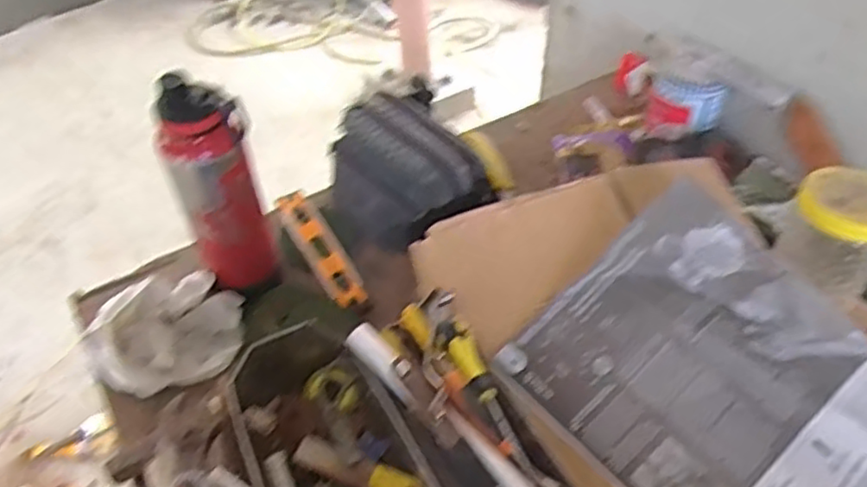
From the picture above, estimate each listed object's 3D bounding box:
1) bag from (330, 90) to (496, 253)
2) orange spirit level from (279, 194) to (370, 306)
[{"bbox_3d":[-0.043,-0.097,0.920,0.202,0.124,0.157,30,55,26],"label":"bag"},{"bbox_3d":[-0.152,-0.002,0.902,0.046,0.024,0.213,-23,50,-18],"label":"orange spirit level"}]

